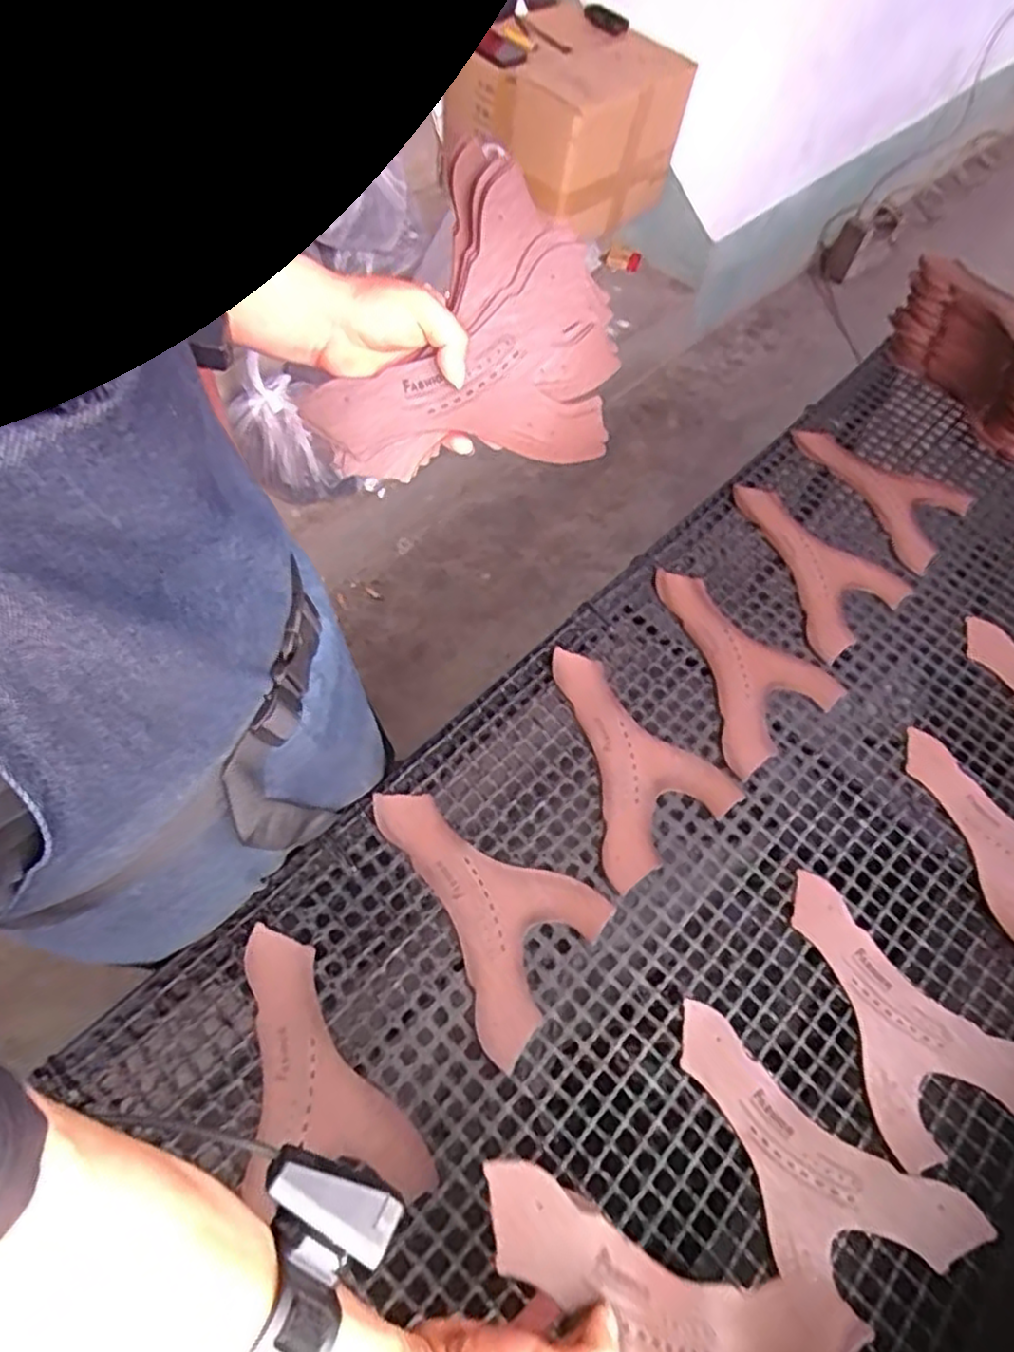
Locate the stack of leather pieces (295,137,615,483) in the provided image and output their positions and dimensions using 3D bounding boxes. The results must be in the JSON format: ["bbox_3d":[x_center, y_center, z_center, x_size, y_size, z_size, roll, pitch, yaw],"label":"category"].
[{"bbox_3d":[-0.013,-0.221,0.520,0.180,0.034,0.222,33,97,-19],"label":"stack of leather pieces"}]

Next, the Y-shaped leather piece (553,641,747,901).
[{"bbox_3d":[0.094,0.071,0.668,0.141,0.010,0.206,-31,67,-20],"label":"Y-shaped leather piece"}]

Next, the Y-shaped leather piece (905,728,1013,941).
[{"bbox_3d":[0.456,0.136,0.655,0.129,0.007,0.209,-19,64,-15],"label":"Y-shaped leather piece"}]

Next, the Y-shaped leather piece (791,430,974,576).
[{"bbox_3d":[0.423,-0.219,0.855,0.210,0.016,0.132,37,64,15],"label":"Y-shaped leather piece"}]

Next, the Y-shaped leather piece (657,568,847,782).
[{"bbox_3d":[0.212,-0.016,0.729,0.144,0.007,0.208,-36,69,-15],"label":"Y-shaped leather piece"}]

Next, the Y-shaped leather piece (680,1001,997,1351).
[{"bbox_3d":[0.215,0.335,0.525,0.130,0.013,0.212,-28,62,-15],"label":"Y-shaped leather piece"}]

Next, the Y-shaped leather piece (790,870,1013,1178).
[{"bbox_3d":[0.317,0.255,0.582,0.143,0.010,0.208,-18,63,-14],"label":"Y-shaped leather piece"}]

